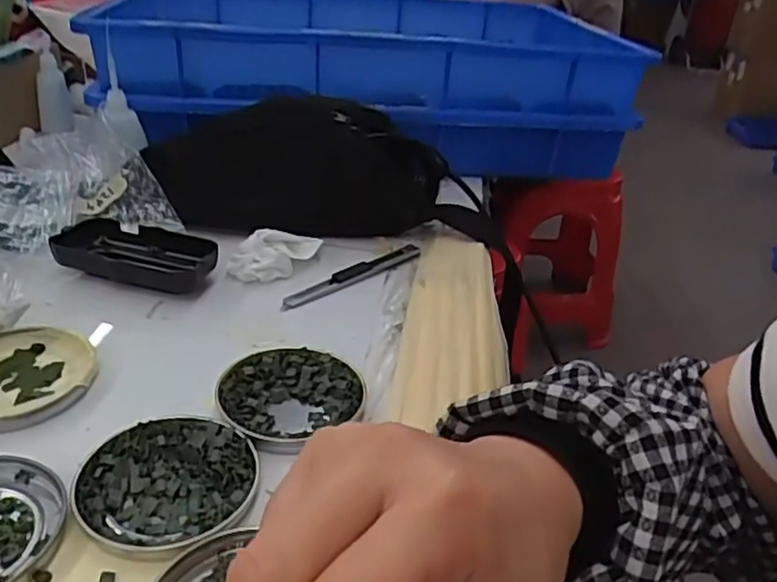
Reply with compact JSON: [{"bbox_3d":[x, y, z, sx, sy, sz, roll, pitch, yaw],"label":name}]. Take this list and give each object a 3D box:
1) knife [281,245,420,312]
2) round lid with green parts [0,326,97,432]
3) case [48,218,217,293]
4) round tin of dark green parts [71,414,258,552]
[{"bbox_3d":[-0.024,-0.014,0.488,0.016,0.008,0.134,31,38,34],"label":"knife"},{"bbox_3d":[-0.202,0.046,0.357,0.077,0.011,0.082,5,31,-3],"label":"round lid with green parts"},{"bbox_3d":[-0.179,-0.027,0.461,0.113,0.021,0.050,13,31,11],"label":"case"},{"bbox_3d":[-0.101,0.086,0.303,0.076,0.009,0.073,5,31,-3],"label":"round tin of dark green parts"}]

